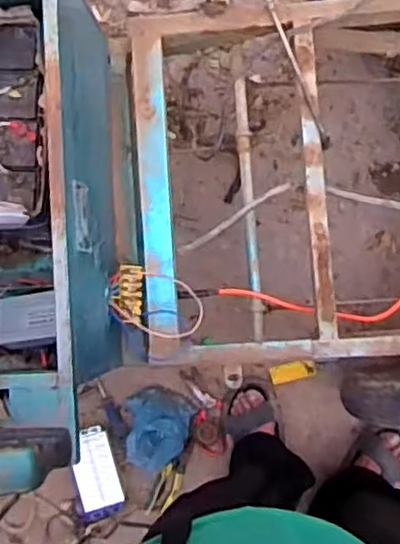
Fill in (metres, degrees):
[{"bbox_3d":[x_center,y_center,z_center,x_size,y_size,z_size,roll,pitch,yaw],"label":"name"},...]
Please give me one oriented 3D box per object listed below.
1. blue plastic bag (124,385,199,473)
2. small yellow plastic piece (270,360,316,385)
[{"bbox_3d":[-0.096,0.331,1.466,0.149,0.073,0.171,14,87,5],"label":"blue plastic bag"},{"bbox_3d":[0.197,0.212,1.459,0.093,0.013,0.039,-13,87,6],"label":"small yellow plastic piece"}]

